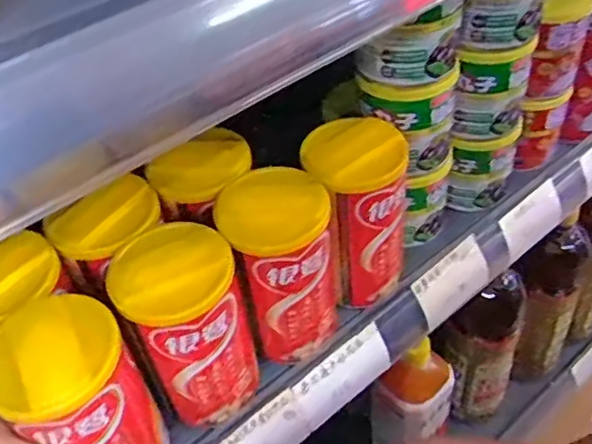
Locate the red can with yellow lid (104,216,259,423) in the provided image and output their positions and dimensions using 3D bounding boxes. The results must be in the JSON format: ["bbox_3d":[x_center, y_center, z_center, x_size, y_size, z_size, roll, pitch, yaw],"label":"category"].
[{"bbox_3d":[-0.060,0.061,0.356,0.061,0.114,0.060,-3,46,3],"label":"red can with yellow lid"}]

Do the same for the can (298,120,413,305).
[{"bbox_3d":[0.042,-0.003,0.408,0.063,0.116,0.065,-3,46,3],"label":"can"}]

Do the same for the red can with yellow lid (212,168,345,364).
[{"bbox_3d":[-0.005,0.028,0.384,0.067,0.118,0.060,-3,46,4],"label":"red can with yellow lid"}]

